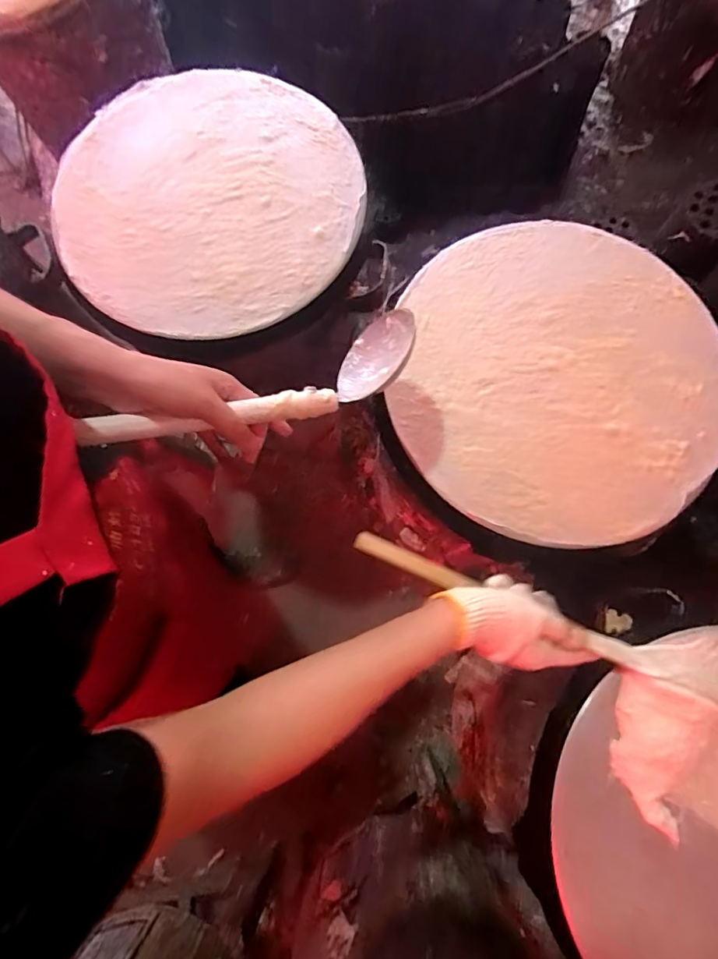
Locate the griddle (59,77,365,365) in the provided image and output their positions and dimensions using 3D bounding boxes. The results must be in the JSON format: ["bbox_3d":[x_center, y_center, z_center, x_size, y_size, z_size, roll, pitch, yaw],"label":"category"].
[{"bbox_3d":[-0.181,-0.340,0.602,0.365,0.021,0.390,0,78,0],"label":"griddle"}]

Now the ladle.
[{"bbox_3d":[-0.079,-0.077,0.408,0.285,0.062,0.066,-22,78,-22],"label":"ladle"}]

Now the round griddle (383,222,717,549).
[{"bbox_3d":[0.218,-0.120,0.535,0.358,0.016,0.375,0,78,0],"label":"round griddle"}]

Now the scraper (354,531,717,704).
[{"bbox_3d":[0.264,0.171,0.462,0.575,0.021,0.022,23,79,4],"label":"scraper"}]

